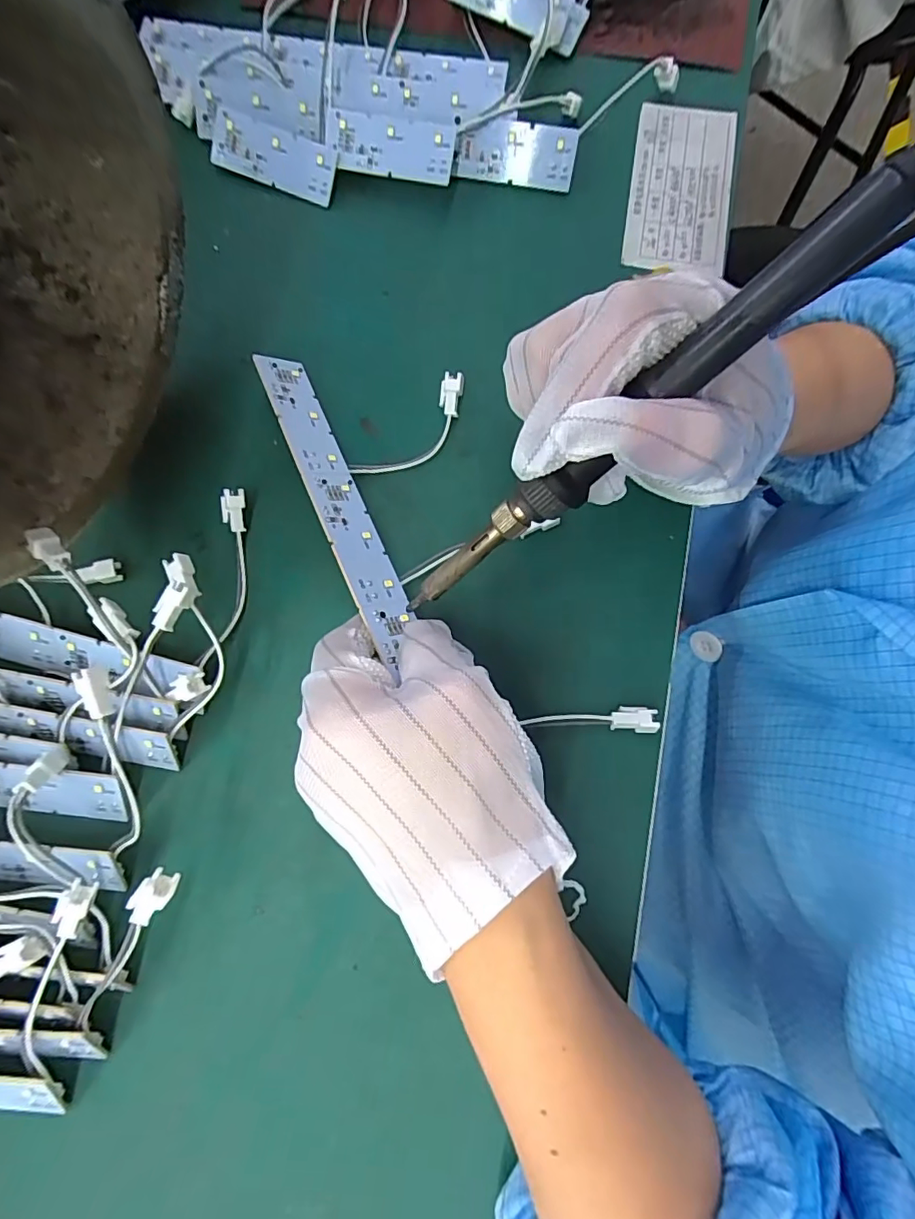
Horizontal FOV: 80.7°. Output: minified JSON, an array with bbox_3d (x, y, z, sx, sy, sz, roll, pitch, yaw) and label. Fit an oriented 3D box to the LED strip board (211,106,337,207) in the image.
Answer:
[{"bbox_3d":[-0.095,-0.232,0.275,0.069,0.005,0.025,23,110,4],"label":"LED strip board"}]

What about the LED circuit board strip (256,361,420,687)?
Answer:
[{"bbox_3d":[-0.052,-0.049,0.233,0.023,0.004,0.151,-12,71,-41],"label":"LED circuit board strip"}]

